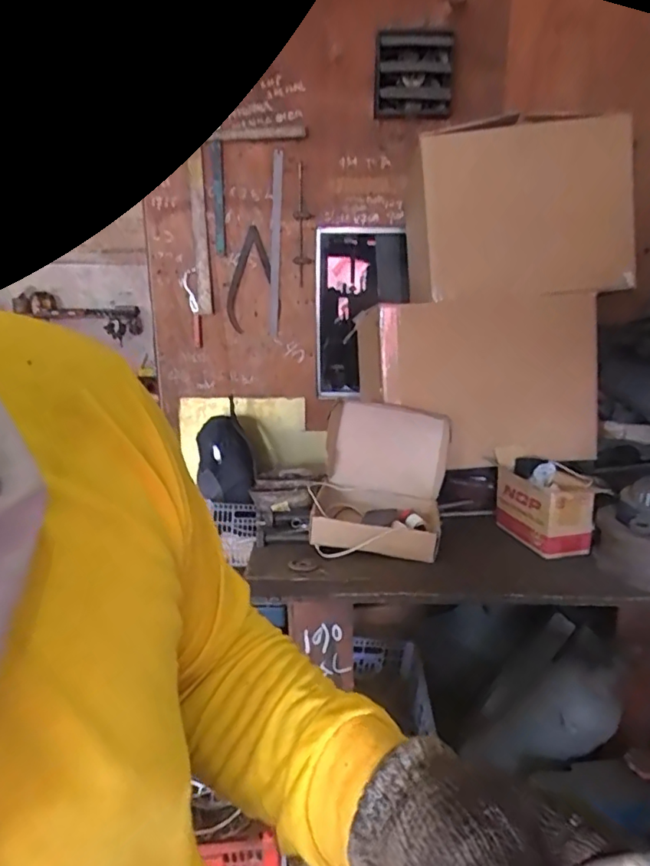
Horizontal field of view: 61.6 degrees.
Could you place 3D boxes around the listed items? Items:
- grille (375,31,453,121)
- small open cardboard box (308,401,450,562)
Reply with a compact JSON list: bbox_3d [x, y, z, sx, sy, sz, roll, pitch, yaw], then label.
[{"bbox_3d":[0.269,-1.081,1.647,0.230,0.247,0.047,8,10,21],"label":"grille"},{"bbox_3d":[0.120,0.104,1.249,0.290,0.253,0.281,4,17,17],"label":"small open cardboard box"}]

